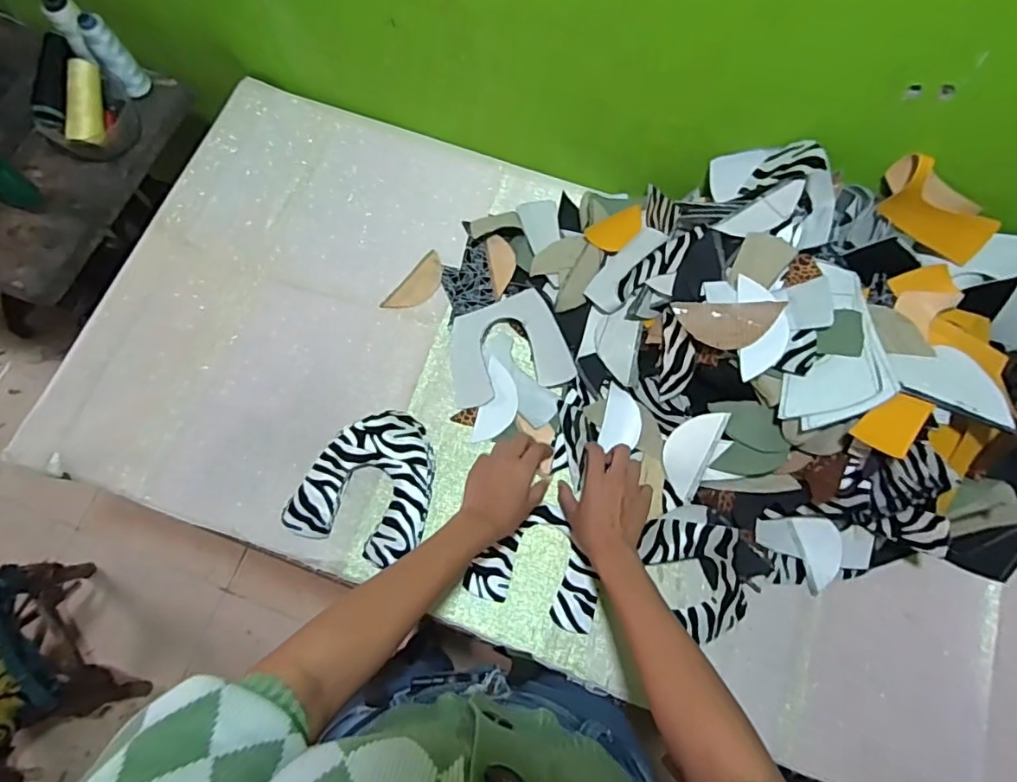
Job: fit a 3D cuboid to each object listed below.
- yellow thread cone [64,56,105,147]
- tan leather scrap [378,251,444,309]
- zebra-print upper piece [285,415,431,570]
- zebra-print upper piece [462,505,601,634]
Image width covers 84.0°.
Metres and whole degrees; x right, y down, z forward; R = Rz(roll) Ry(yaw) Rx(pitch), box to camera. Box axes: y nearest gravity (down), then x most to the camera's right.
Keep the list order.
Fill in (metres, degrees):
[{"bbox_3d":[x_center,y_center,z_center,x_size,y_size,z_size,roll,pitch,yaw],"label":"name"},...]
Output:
[{"bbox_3d":[-0.581,-0.396,0.775,0.037,0.040,0.109,3,95,0],"label":"yellow thread cone"},{"bbox_3d":[-0.121,-0.140,0.757,0.044,0.004,0.100,39,80,12],"label":"tan leather scrap"},{"bbox_3d":[-0.162,0.105,0.671,0.154,0.023,0.168,20,73,5],"label":"zebra-print upper piece"},{"bbox_3d":[0.038,0.195,0.650,0.145,0.009,0.120,19,73,5],"label":"zebra-print upper piece"}]

